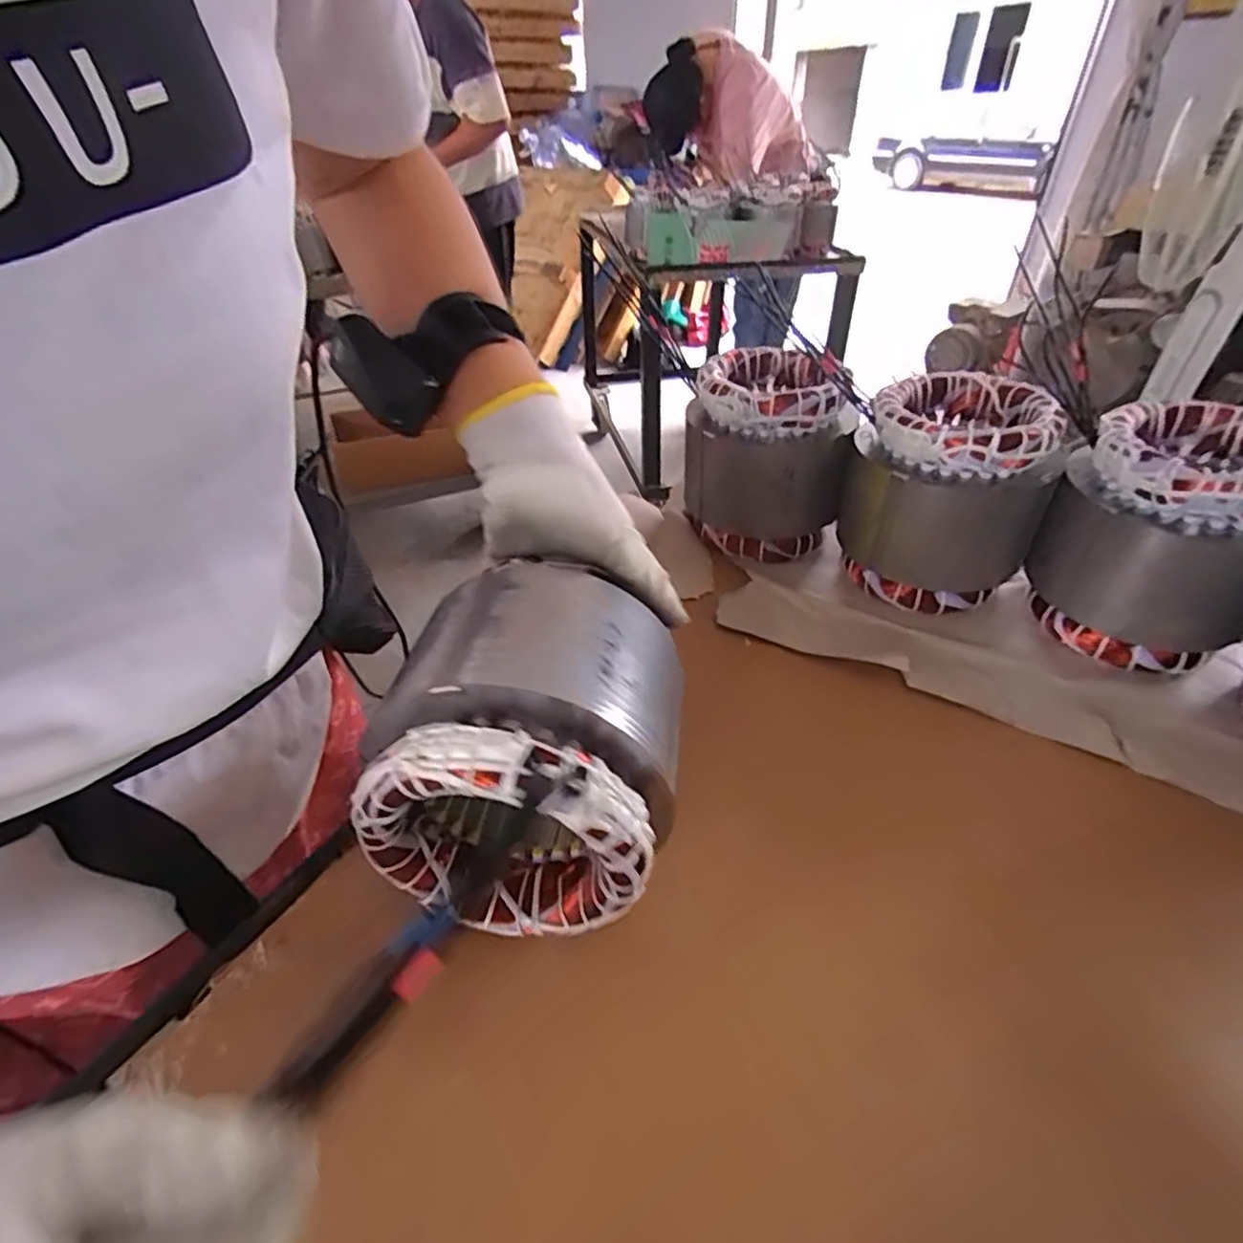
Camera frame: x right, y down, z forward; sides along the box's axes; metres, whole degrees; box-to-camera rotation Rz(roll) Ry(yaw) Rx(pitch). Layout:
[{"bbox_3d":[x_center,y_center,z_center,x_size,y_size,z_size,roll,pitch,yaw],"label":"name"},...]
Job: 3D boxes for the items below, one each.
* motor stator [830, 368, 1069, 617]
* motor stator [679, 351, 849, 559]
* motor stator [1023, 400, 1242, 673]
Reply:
[{"bbox_3d":[0.263,-0.106,0.545,0.143,0.166,0.123,8,39,10],"label":"motor stator"},{"bbox_3d":[0.130,-0.149,0.593,0.134,0.162,0.135,8,39,10],"label":"motor stator"},{"bbox_3d":[0.404,-0.058,0.482,0.126,0.167,0.140,-29,47,-31],"label":"motor stator"}]

